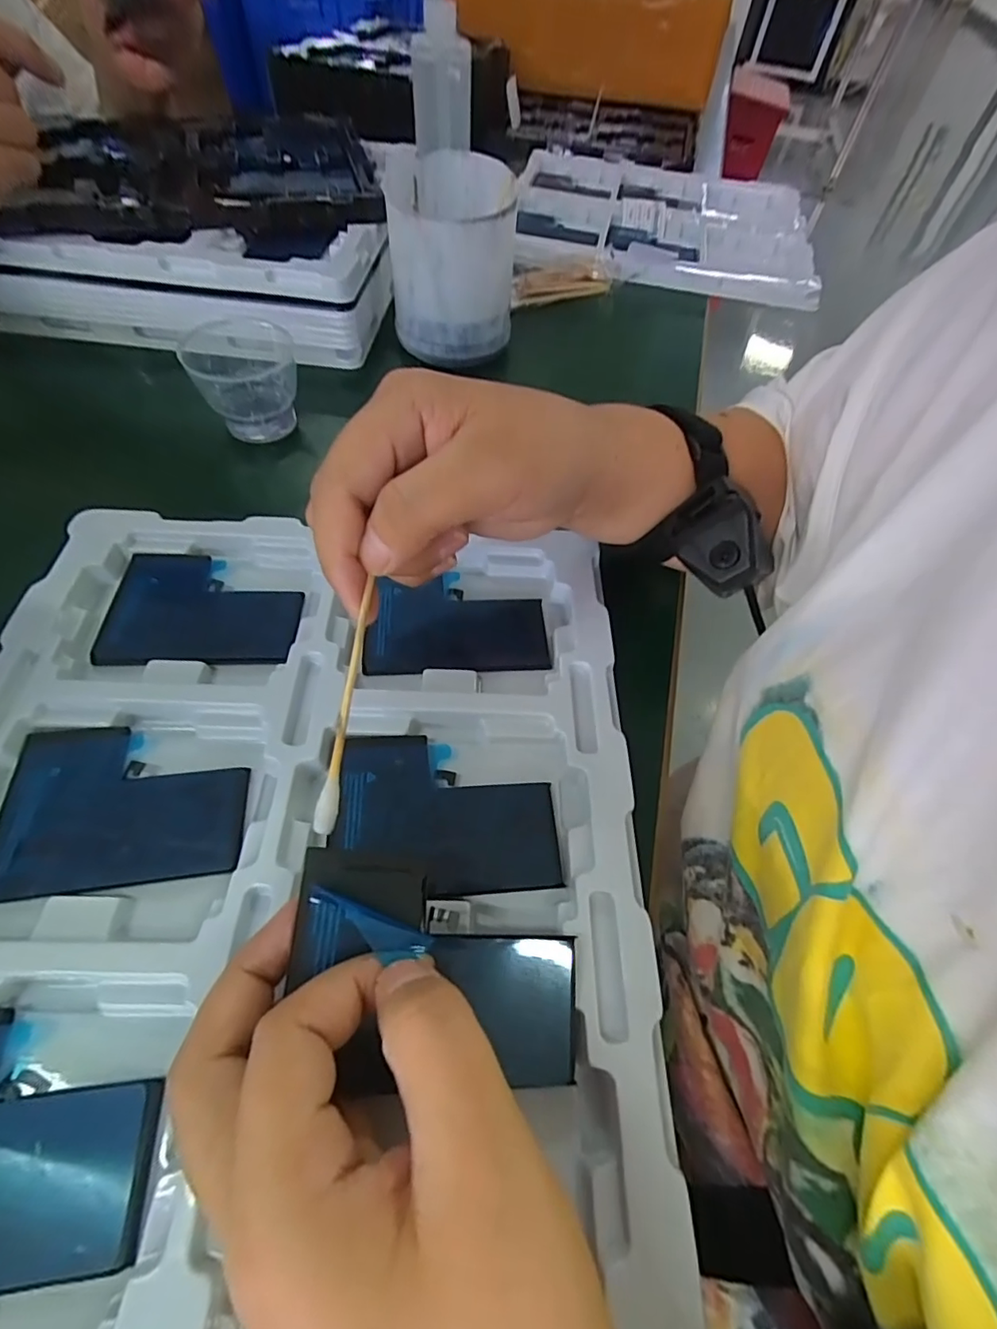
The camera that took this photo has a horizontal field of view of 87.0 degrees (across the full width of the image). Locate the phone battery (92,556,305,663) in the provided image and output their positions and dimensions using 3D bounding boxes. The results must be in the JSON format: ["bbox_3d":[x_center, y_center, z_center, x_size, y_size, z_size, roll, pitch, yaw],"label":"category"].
[{"bbox_3d":[-0.144,-0.029,0.260,0.091,0.004,0.065,0,59,-2],"label":"phone battery"}]

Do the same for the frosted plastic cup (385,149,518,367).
[{"bbox_3d":[-0.032,-0.283,0.369,0.084,0.091,0.081,1,59,-1],"label":"frosted plastic cup"}]

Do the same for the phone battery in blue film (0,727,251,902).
[{"bbox_3d":[-0.148,0.055,0.207,0.092,0.004,0.064,-3,59,-4],"label":"phone battery in blue film"}]

